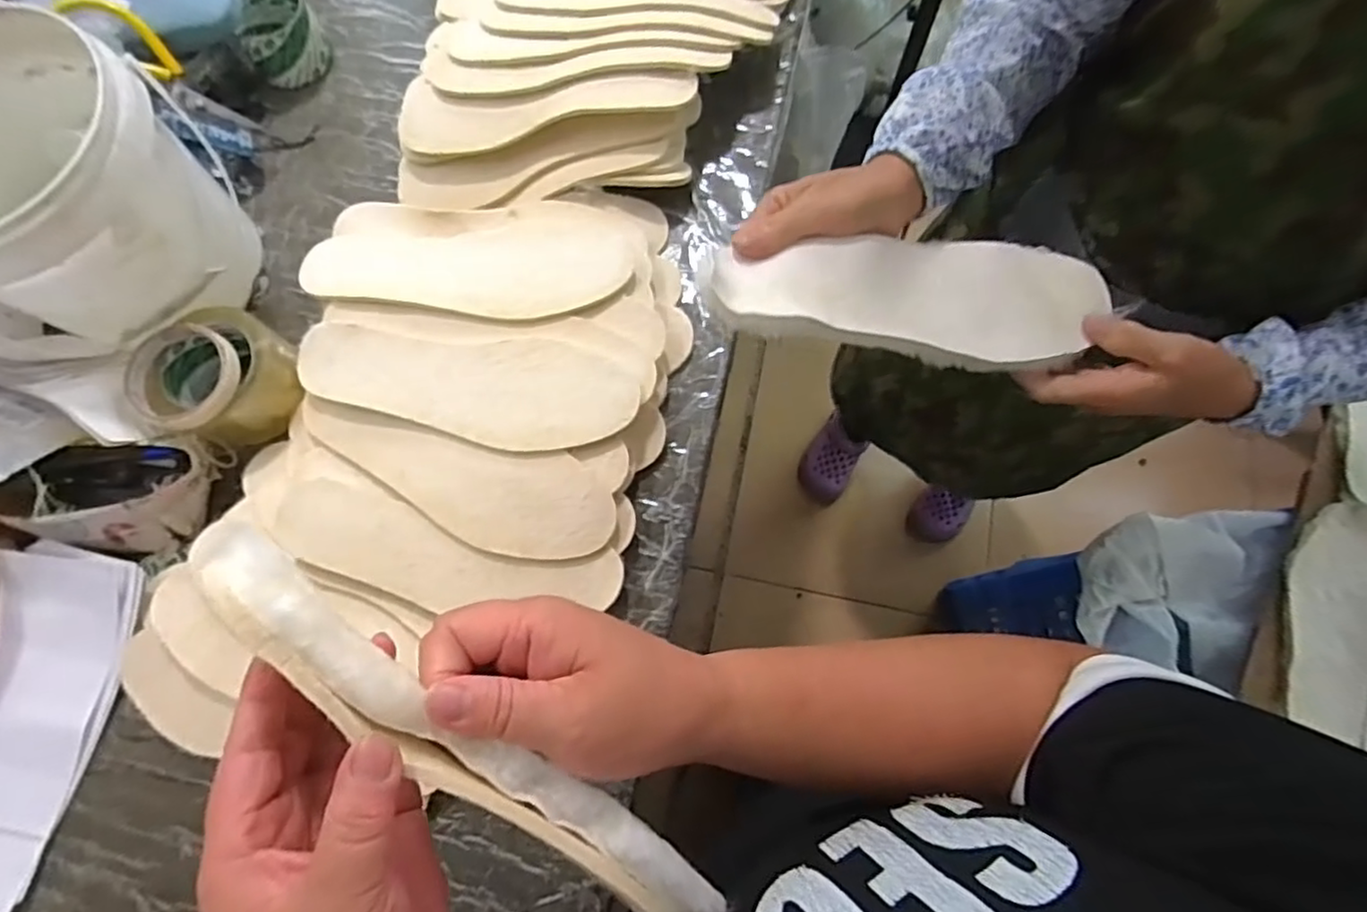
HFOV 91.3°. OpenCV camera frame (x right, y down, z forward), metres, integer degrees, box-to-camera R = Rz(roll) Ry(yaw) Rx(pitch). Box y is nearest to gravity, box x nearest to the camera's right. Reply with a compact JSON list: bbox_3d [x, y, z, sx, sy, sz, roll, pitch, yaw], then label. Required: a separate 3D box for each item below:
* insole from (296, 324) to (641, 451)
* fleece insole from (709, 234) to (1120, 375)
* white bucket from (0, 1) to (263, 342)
[{"bbox_3d":[-0.176,-0.059,0.543,0.270,0.015,0.089,10,75,4],"label":"insole"},{"bbox_3d":[0.142,-0.102,0.411,0.255,0.028,0.093,-2,74,-17],"label":"fleece insole"},{"bbox_3d":[-0.504,-0.201,0.552,0.199,0.186,0.189,0,75,1],"label":"white bucket"}]

